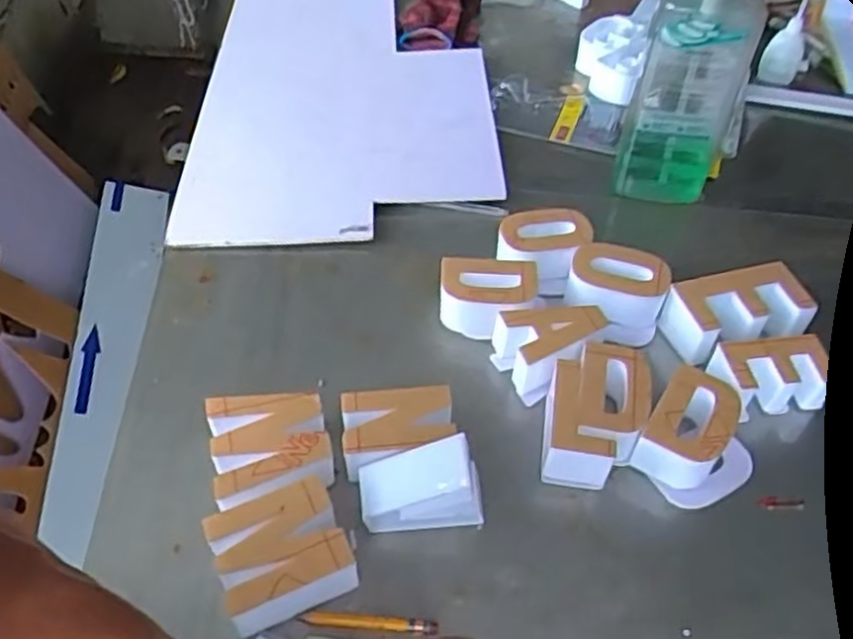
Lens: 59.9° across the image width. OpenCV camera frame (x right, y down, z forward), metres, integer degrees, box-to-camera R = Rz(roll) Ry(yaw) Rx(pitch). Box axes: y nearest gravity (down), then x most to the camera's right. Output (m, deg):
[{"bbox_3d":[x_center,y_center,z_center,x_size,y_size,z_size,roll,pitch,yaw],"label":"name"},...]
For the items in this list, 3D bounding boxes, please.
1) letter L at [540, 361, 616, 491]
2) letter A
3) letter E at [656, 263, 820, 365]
[{"bbox_3d":[0.116,0.077,0.569,0.052,0.053,0.088,7,50,5],"label":"letter L"},{"bbox_3d":[0.105,0.020,0.621,0.086,0.047,0.067,-18,52,-16],"label":"letter A"},{"bbox_3d":[0.273,-0.004,0.646,0.118,0.043,0.066,-12,50,-11],"label":"letter E"}]

